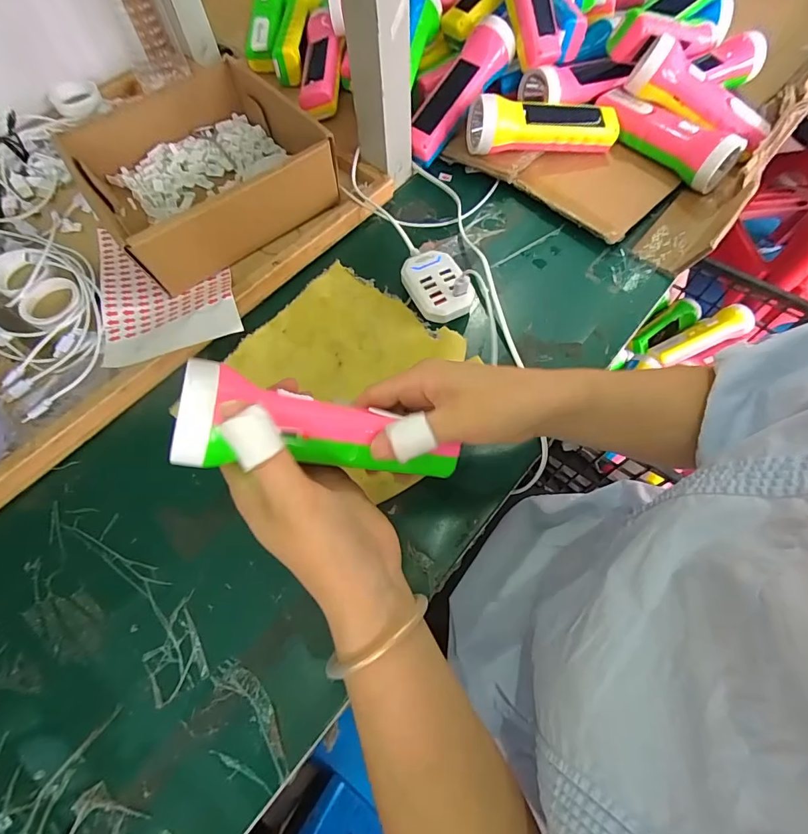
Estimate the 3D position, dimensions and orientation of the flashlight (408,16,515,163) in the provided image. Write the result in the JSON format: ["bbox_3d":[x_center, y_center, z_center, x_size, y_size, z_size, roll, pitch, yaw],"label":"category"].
[{"bbox_3d":[0.058,-0.357,0.475,0.052,0.044,0.161,37,94,13],"label":"flashlight"}]

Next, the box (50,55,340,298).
[{"bbox_3d":[-0.208,-0.255,0.432,0.204,0.067,0.201,-38,73,-15],"label":"box"}]

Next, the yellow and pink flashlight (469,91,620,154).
[{"bbox_3d":[0.151,-0.317,0.467,0.165,0.053,0.049,-8,67,-4],"label":"yellow and pink flashlight"}]

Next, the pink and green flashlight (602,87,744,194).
[{"bbox_3d":[0.280,-0.306,0.466,0.160,0.048,0.046,41,72,16],"label":"pink and green flashlight"}]

